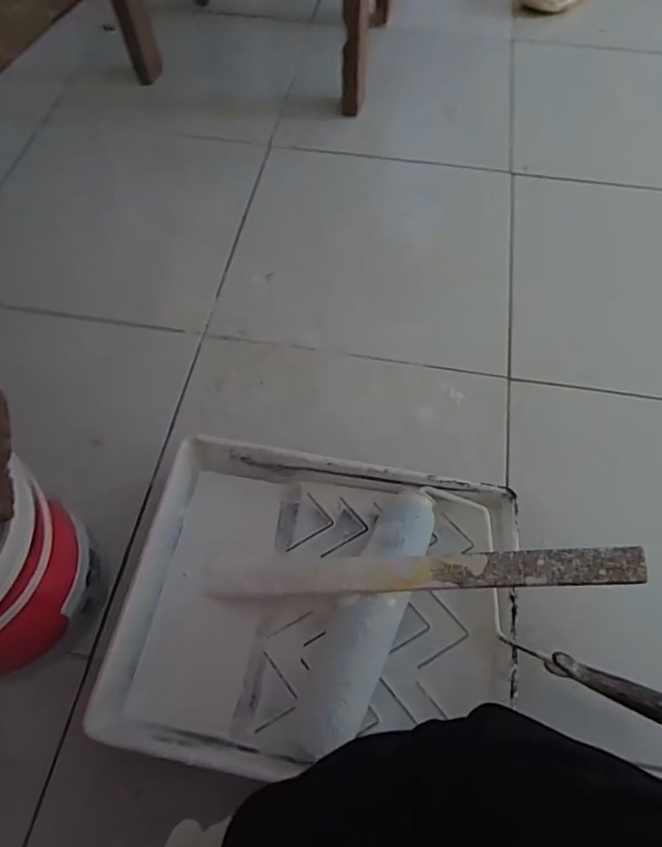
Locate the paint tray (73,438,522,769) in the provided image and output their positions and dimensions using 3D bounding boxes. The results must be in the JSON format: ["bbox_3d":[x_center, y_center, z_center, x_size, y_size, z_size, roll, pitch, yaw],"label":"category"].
[{"bbox_3d":[-0.010,0.178,0.513,0.359,0.074,0.286,7,63,3],"label":"paint tray"}]

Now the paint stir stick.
[{"bbox_3d":[0.049,0.132,0.468,0.390,0.010,0.034,-10,51,25],"label":"paint stir stick"}]

